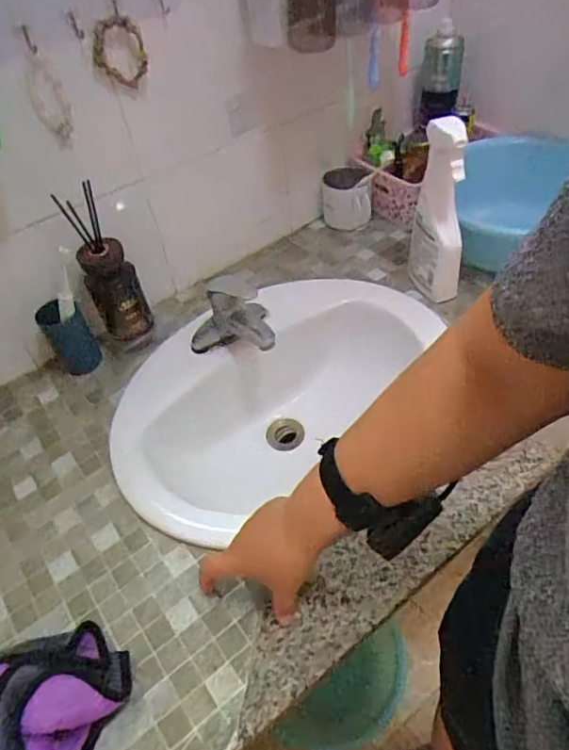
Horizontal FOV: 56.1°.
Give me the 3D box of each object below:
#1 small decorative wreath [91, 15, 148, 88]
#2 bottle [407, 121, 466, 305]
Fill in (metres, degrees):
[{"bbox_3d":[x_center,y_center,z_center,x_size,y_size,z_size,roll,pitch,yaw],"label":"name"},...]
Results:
[{"bbox_3d":[-0.199,-0.390,0.648,0.067,0.076,0.017,-35,52,-24],"label":"small decorative wreath"},{"bbox_3d":[0.218,-0.225,0.754,0.069,0.256,0.076,1,47,9],"label":"bottle"}]

